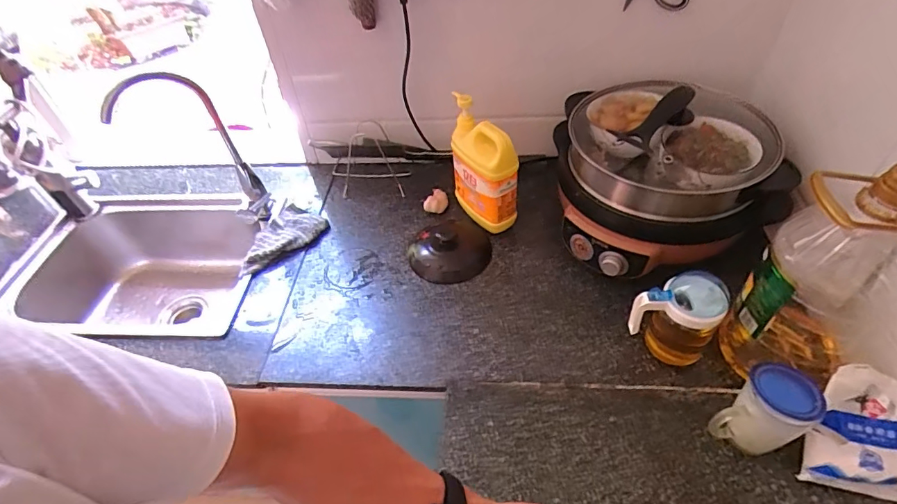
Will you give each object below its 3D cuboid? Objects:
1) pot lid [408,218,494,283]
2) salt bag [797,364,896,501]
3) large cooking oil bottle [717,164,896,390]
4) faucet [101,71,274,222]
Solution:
[{"bbox_3d":[0.000,-0.020,0.914,0.158,0.045,0.165,-3,48,4],"label":"pot lid"},{"bbox_3d":[0.512,0.224,0.582,0.106,0.030,0.157,7,94,10],"label":"salt bag"},{"bbox_3d":[0.478,0.042,0.600,0.135,0.337,0.149,-33,52,-22],"label":"large cooking oil bottle"},{"bbox_3d":[-0.468,-0.164,0.885,0.180,0.332,0.098,-33,52,-22],"label":"faucet"}]

